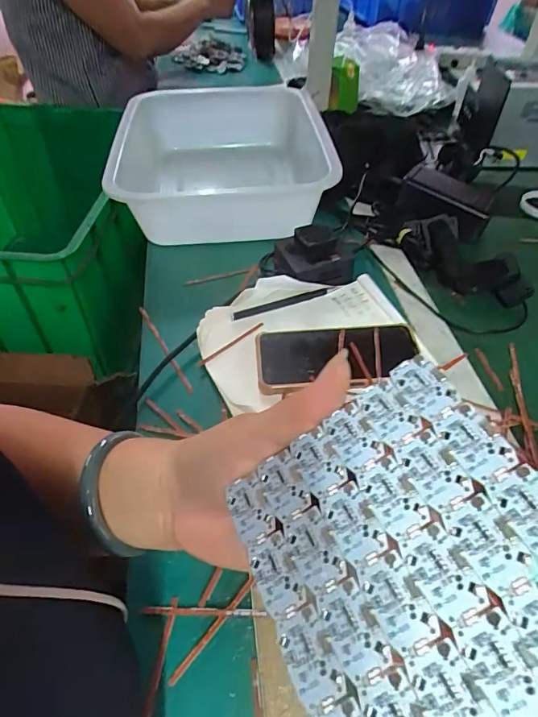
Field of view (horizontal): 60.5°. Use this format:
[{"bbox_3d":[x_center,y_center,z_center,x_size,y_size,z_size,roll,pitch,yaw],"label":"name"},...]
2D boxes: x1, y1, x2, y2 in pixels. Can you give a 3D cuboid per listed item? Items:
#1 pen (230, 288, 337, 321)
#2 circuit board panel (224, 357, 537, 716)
[{"bbox_3d":[0.015,-0.061,0.522,0.127,0.014,0.013,-19,50,-18],"label":"pen"},{"bbox_3d":[0.050,0.077,0.153,0.103,0.004,0.144,-37,48,6],"label":"circuit board panel"}]

